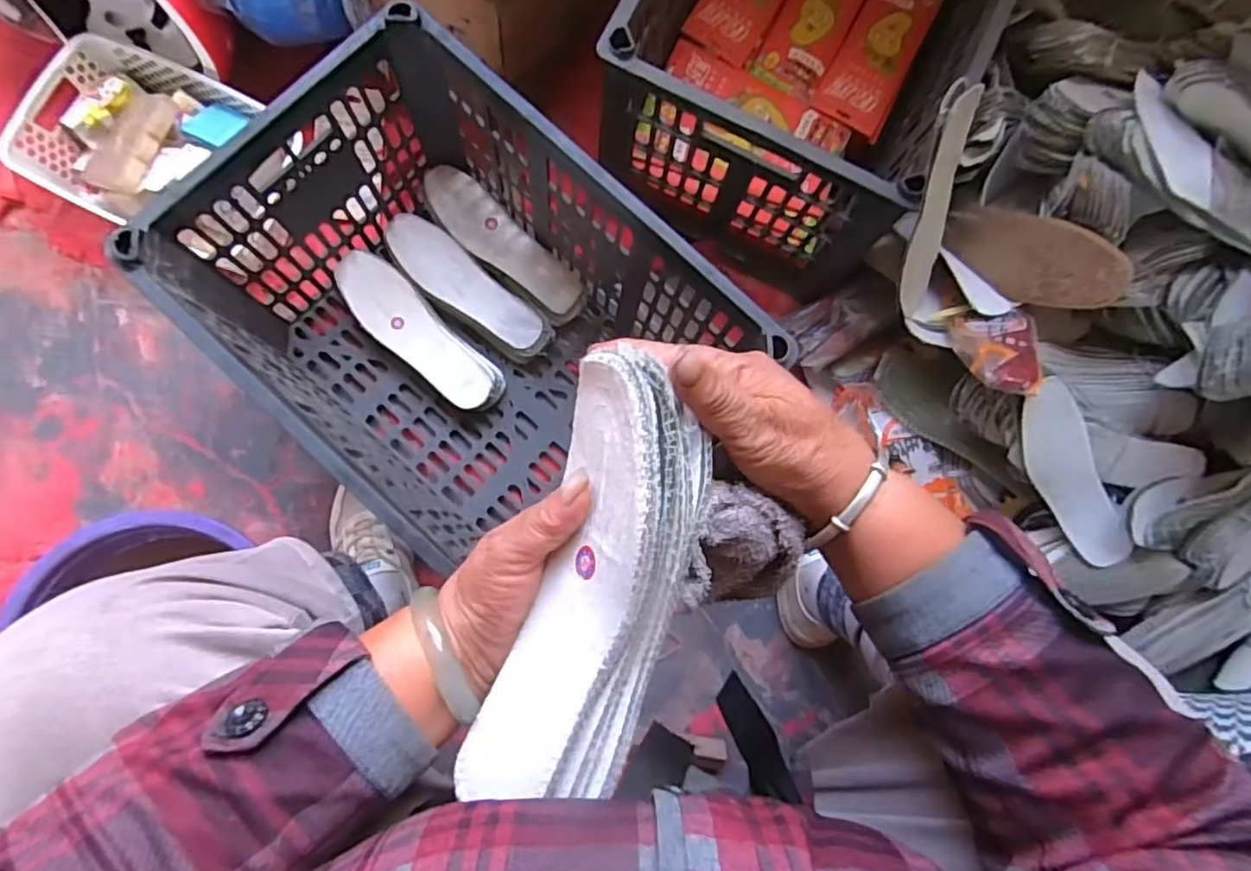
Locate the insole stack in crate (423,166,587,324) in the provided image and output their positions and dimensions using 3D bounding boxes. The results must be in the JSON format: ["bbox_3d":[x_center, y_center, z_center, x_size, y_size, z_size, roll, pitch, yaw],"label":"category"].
[{"bbox_3d":[-0.150,-0.233,0.783,0.236,0.037,0.069,40,81,2],"label":"insole stack in crate"}]

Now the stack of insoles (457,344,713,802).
[{"bbox_3d":[-0.014,0.076,0.294,0.071,0.040,0.218,17,99,-2],"label":"stack of insoles"}]

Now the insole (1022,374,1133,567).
[{"bbox_3d":[0.440,0.036,0.622,0.065,0.031,0.211,-36,106,-8],"label":"insole"}]

